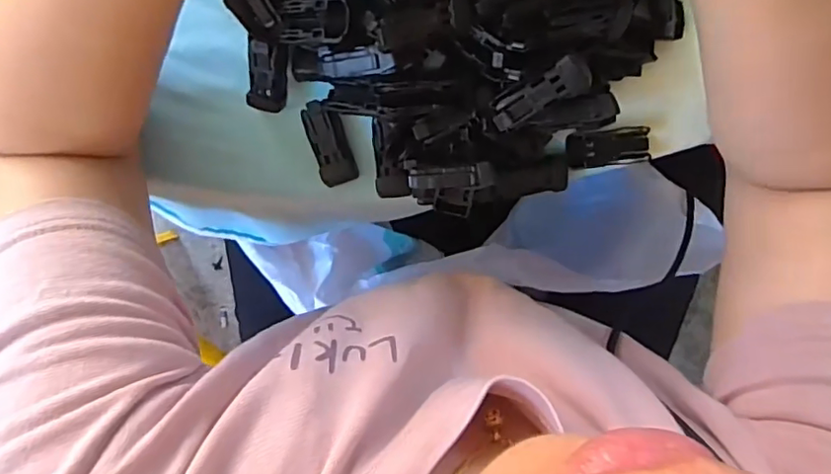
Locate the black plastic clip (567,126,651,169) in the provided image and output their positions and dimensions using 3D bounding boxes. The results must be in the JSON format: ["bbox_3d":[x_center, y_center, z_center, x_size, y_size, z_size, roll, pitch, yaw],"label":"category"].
[{"bbox_3d":[0.110,-0.050,0.323,0.046,0.008,0.020,-6,98,2],"label":"black plastic clip"}]

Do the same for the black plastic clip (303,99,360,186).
[{"bbox_3d":[-0.049,-0.053,0.326,0.021,0.009,0.047,-18,97,3],"label":"black plastic clip"}]

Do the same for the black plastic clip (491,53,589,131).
[{"bbox_3d":[0.059,-0.068,0.271,0.048,0.014,0.018,-28,111,18],"label":"black plastic clip"}]

